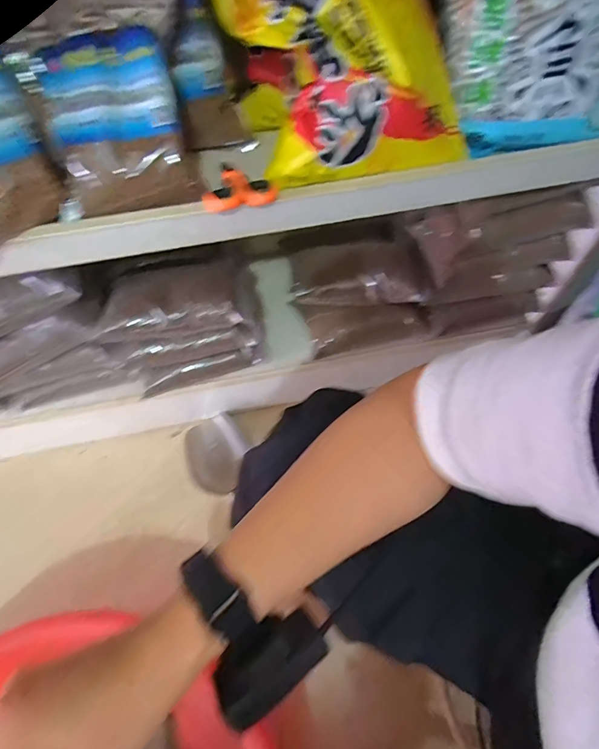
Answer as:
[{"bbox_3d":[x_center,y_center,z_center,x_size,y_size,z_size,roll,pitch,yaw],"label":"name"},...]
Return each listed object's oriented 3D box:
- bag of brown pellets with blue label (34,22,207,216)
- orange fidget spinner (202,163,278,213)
[{"bbox_3d":[-0.194,-0.267,0.448,0.129,0.162,0.050,-13,20,0],"label":"bag of brown pellets with blue label"},{"bbox_3d":[-0.065,-0.208,0.448,0.076,0.016,0.070,-5,59,-1],"label":"orange fidget spinner"}]

